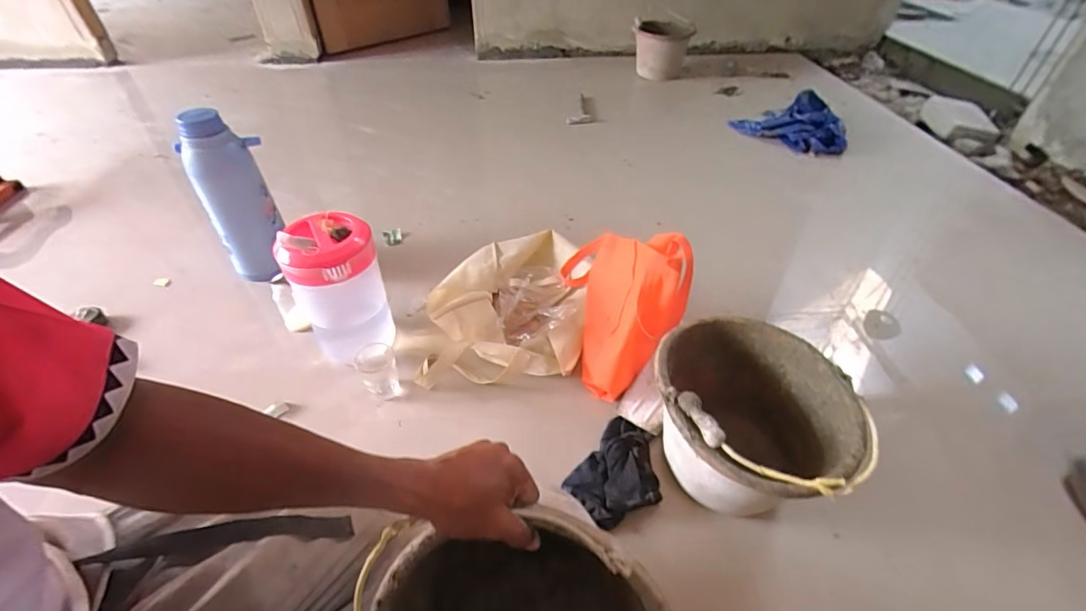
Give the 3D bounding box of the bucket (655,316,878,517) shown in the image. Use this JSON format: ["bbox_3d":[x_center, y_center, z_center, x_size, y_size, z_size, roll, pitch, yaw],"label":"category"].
[{"bbox_3d":[0.290,0.171,0.707,0.270,0.251,0.264,0,43,0],"label":"bucket"}]

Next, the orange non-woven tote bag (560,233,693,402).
[{"bbox_3d":[0.117,-0.042,0.890,0.181,0.276,0.319,-18,45,-18],"label":"orange non-woven tote bag"}]

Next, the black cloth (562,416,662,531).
[{"bbox_3d":[0.128,0.261,0.750,0.129,0.040,0.170,28,50,27],"label":"black cloth"}]

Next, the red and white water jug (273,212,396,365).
[{"bbox_3d":[-0.375,-0.014,0.898,0.155,0.289,0.145,-22,47,-22],"label":"red and white water jug"}]

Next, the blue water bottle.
[{"bbox_3d":[-0.675,-0.234,1.051,0.141,0.365,0.117,-15,24,-16],"label":"blue water bottle"}]

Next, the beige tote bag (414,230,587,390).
[{"bbox_3d":[-0.079,-0.002,1.010,0.316,0.098,0.374,0,43,0],"label":"beige tote bag"}]

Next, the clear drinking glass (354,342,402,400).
[{"bbox_3d":[-0.306,0.128,0.887,0.071,0.086,0.080,-16,45,-16],"label":"clear drinking glass"}]

